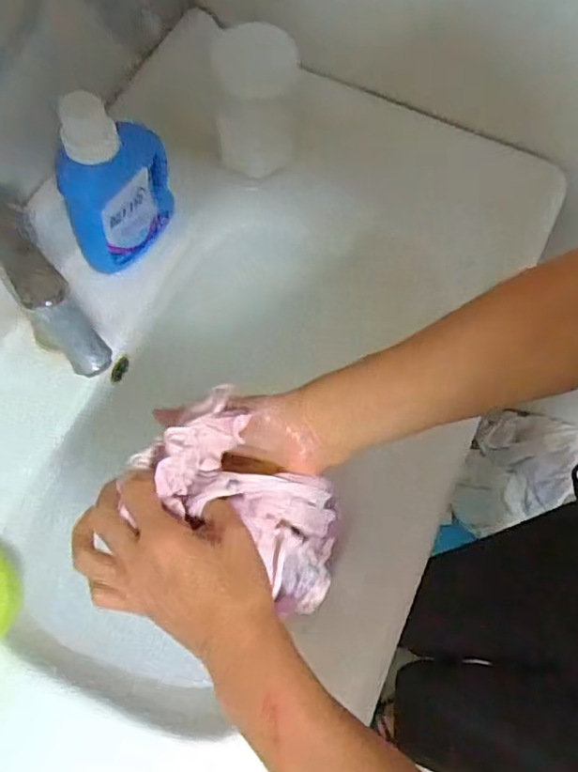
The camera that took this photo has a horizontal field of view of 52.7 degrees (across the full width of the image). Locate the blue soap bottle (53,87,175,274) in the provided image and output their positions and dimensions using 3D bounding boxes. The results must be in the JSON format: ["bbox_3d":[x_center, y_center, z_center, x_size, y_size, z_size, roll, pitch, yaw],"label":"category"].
[{"bbox_3d":[-0.161,-0.191,0.548,0.118,0.172,0.052,-42,76,-16],"label":"blue soap bottle"}]

